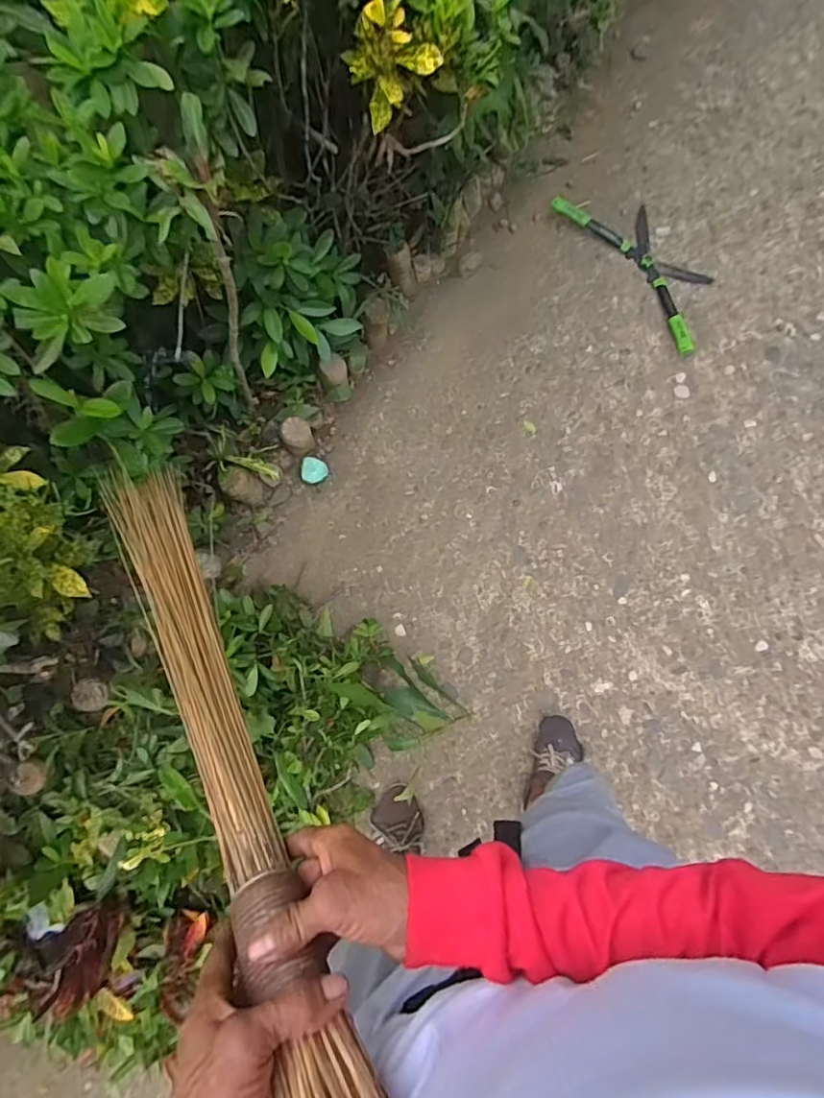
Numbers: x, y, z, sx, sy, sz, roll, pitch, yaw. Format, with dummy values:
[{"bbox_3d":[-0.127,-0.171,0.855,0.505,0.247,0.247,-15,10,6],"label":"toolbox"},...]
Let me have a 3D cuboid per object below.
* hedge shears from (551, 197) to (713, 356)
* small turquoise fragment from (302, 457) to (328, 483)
[{"bbox_3d":[0.709,-0.853,1.587,0.259,0.042,0.578,-33,78,-9],"label":"hedge shears"},{"bbox_3d":[-0.261,-0.210,1.447,0.065,0.034,0.066,0,75,-1],"label":"small turquoise fragment"}]

